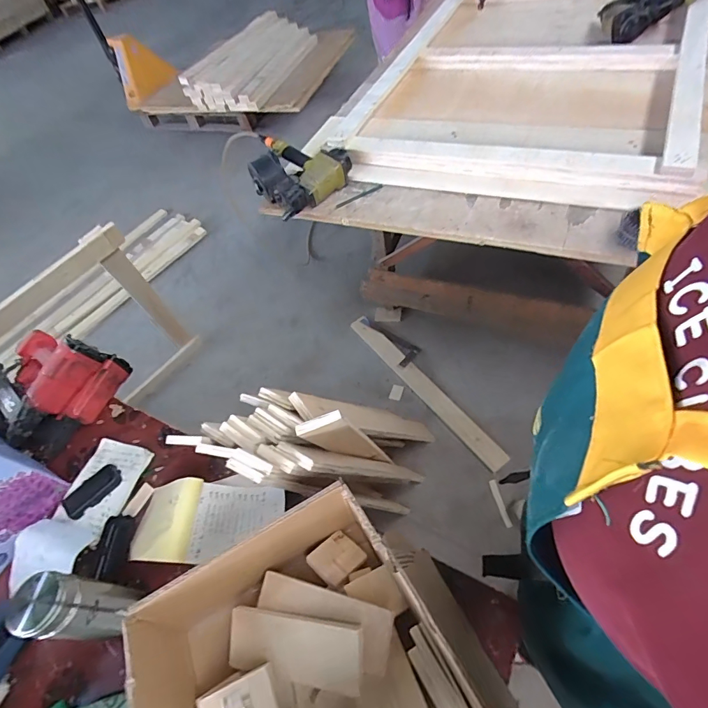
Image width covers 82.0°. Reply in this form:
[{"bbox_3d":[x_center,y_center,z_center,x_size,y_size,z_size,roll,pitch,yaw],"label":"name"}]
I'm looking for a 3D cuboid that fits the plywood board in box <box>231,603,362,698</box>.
[{"bbox_3d":[-0.077,0.381,0.528,0.186,0.014,0.073,-6,71,20],"label":"plywood board in box"}]

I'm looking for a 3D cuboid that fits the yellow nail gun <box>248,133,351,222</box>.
[{"bbox_3d":[-0.171,-0.564,1.259,0.262,0.128,0.269,-35,55,-12],"label":"yellow nail gun"}]

